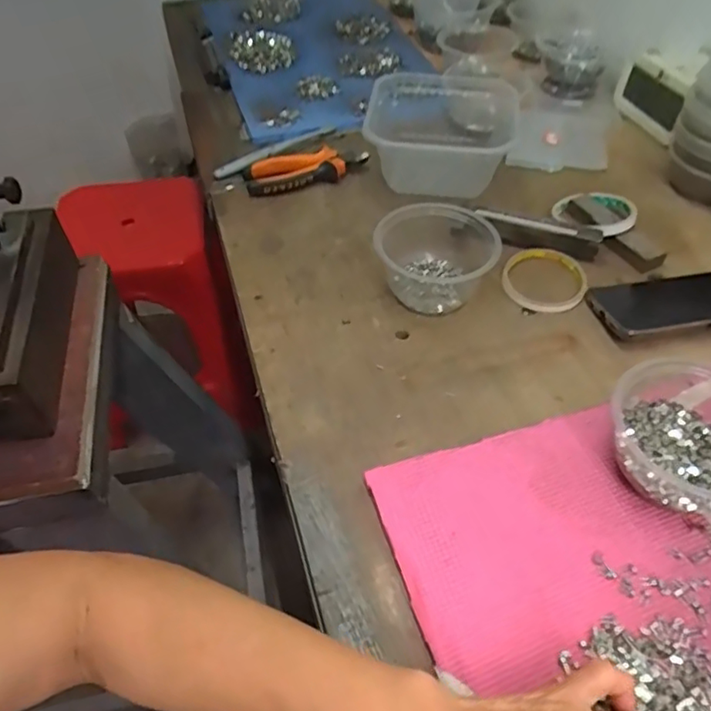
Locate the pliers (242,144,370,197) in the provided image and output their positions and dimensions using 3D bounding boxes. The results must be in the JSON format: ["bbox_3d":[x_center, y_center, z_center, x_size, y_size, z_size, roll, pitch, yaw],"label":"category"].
[{"bbox_3d":[-0.058,-0.225,0.706,0.148,0.022,0.057,-10,50,-8],"label":"pliers"}]

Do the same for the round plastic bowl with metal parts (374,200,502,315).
[{"bbox_3d":[0.081,-0.106,0.574,0.110,0.065,0.119,-1,49,1],"label":"round plastic bowl with metal parts"}]

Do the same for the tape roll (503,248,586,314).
[{"bbox_3d":[0.191,-0.078,0.590,0.081,0.009,0.089,-1,49,1],"label":"tape roll"}]

